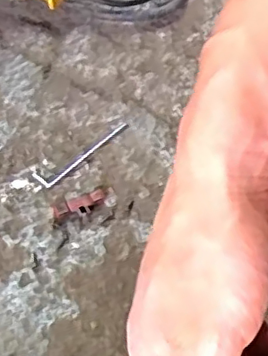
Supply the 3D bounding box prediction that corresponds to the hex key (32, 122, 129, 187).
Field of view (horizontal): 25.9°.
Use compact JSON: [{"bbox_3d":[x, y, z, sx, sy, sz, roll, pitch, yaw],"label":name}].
[{"bbox_3d":[-0.040,-0.022,0.462,0.086,0.004,0.018,-36,62,-20],"label":"hex key"}]

